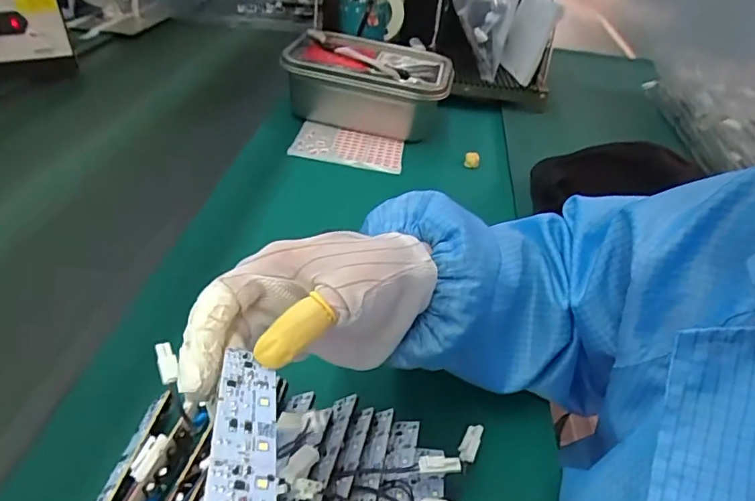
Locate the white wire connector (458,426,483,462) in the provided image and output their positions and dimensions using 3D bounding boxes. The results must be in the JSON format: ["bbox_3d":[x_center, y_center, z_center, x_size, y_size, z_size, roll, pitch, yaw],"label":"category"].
[{"bbox_3d":[0.065,0.134,0.355,0.012,0.004,0.027,21,59,17],"label":"white wire connector"}]

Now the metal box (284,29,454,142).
[{"bbox_3d":[-0.012,-0.246,0.759,0.229,0.102,0.147,7,38,1],"label":"metal box"}]

